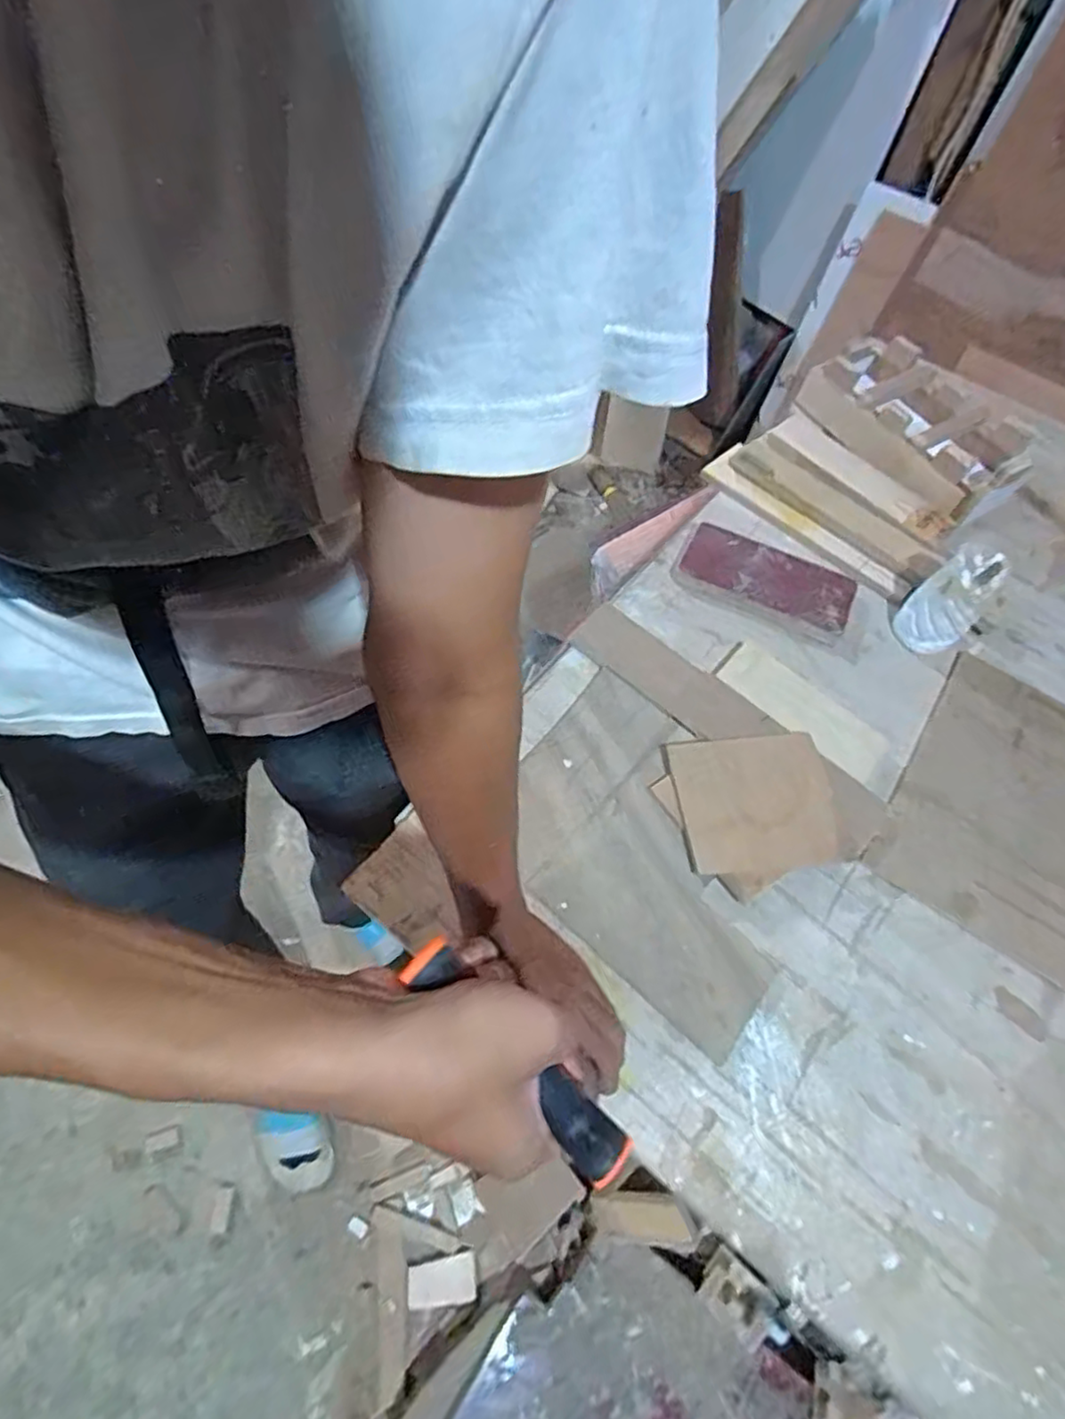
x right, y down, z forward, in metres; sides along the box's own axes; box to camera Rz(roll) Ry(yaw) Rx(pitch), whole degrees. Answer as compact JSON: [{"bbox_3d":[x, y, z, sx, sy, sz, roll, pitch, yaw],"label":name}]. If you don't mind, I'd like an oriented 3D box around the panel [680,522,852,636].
[{"bbox_3d":[0.267,-0.150,0.747,0.190,0.016,0.085,26,63,10],"label":"panel"}]

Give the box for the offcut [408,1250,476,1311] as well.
[{"bbox_3d":[-0.132,0.829,0.947,0.096,0.011,0.053,-7,60,-12],"label":"offcut"}]

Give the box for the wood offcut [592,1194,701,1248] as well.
[{"bbox_3d":[0.146,0.687,0.886,0.147,0.011,0.064,-9,93,23],"label":"wood offcut"}]

